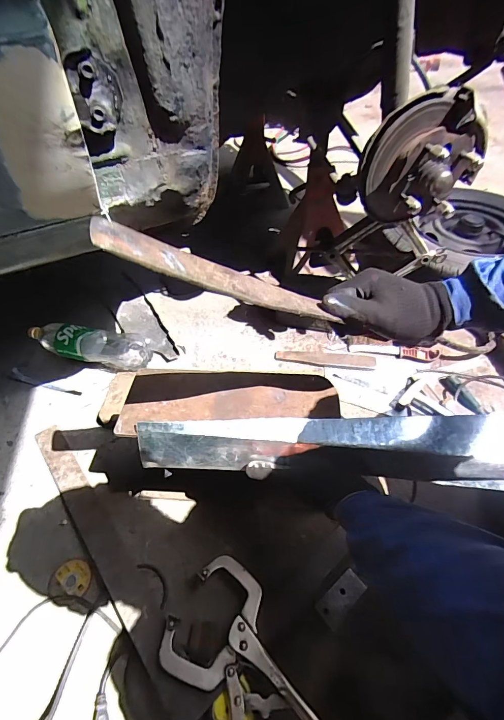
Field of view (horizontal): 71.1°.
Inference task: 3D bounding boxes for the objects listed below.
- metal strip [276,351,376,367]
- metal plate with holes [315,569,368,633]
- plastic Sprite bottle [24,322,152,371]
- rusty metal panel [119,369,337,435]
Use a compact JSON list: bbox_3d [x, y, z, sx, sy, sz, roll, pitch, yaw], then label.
[{"bbox_3d":[0.187,-0.006,0.896,0.243,0.013,0.032,5,49,7],"label":"metal strip"},{"bbox_3d":[0.139,0.369,0.550,0.081,0.008,0.038,-35,56,-25],"label":"metal plate with holes"},{"bbox_3d":[-0.419,-0.041,0.901,0.324,0.089,0.098,5,49,6],"label":"plastic Sprite bottle"},{"bbox_3d":[-0.033,0.058,0.538,0.316,0.013,0.106,-2,49,1],"label":"rusty metal panel"}]

